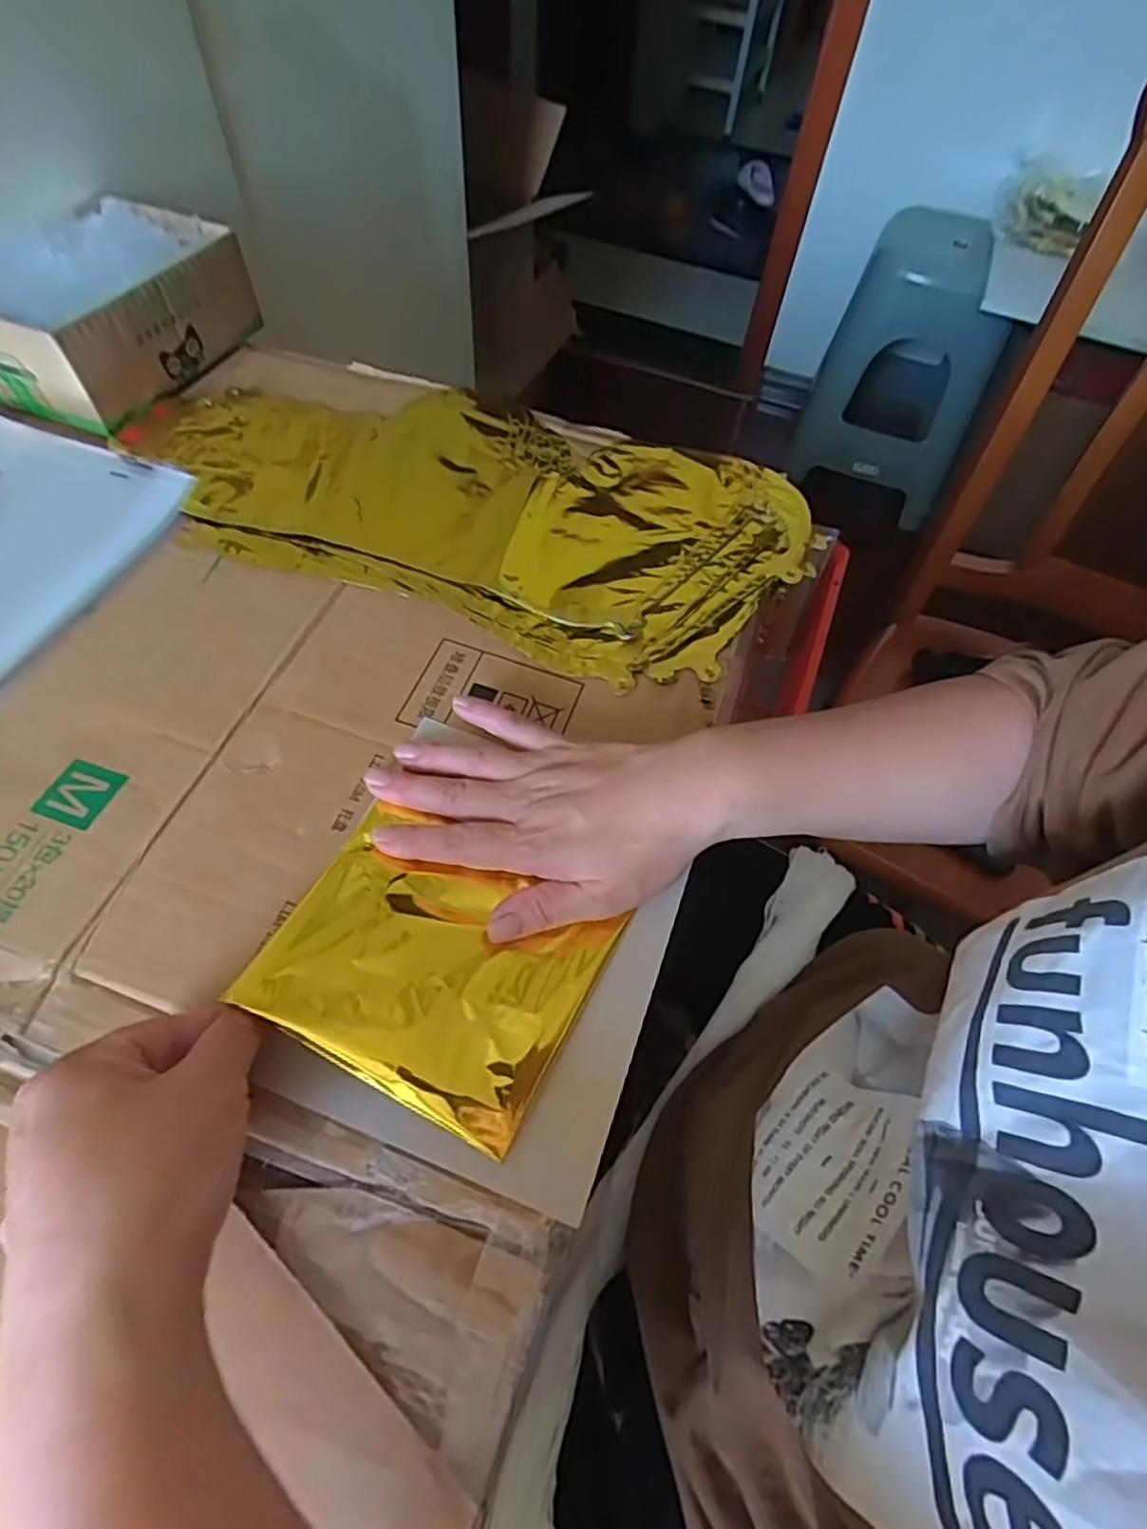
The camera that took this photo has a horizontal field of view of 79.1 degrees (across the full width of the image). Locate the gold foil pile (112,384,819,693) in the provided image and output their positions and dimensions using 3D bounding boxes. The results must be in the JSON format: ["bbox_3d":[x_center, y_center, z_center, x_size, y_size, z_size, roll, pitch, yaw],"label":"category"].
[{"bbox_3d":[-0.074,-0.185,0.485,0.446,0.029,0.225,19,59,7],"label":"gold foil pile"}]

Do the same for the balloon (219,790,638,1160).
[{"bbox_3d":[-0.062,0.085,0.308,0.133,0.027,0.107,24,60,10],"label":"balloon"}]

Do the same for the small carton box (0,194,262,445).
[{"bbox_3d":[-0.339,-0.332,0.505,0.125,0.065,0.180,23,60,10],"label":"small carton box"}]

